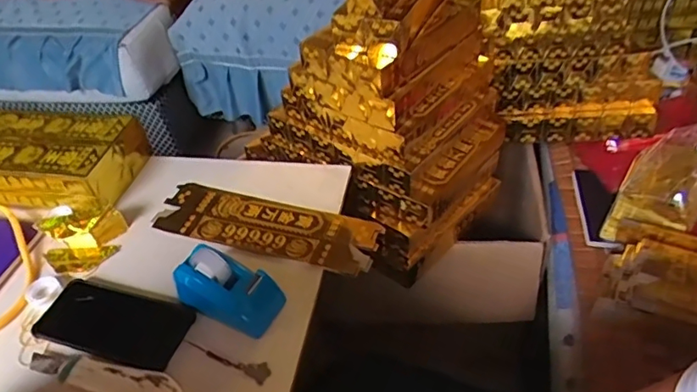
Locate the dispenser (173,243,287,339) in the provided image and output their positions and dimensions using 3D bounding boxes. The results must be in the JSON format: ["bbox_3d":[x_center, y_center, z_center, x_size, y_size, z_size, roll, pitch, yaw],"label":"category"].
[{"bbox_3d":[-0.125,0.096,0.566,0.109,0.060,0.057,15,48,21],"label":"dispenser"}]

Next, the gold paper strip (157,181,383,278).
[{"bbox_3d":[-0.105,0.037,0.675,0.287,0.010,0.087,12,47,20],"label":"gold paper strip"}]

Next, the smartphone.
[{"bbox_3d":[-0.245,0.132,0.571,0.158,0.014,0.075,10,47,17],"label":"smartphone"}]

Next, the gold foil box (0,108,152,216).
[{"bbox_3d":[-0.430,-0.051,0.759,0.247,0.067,0.139,4,45,12],"label":"gold foil box"}]

